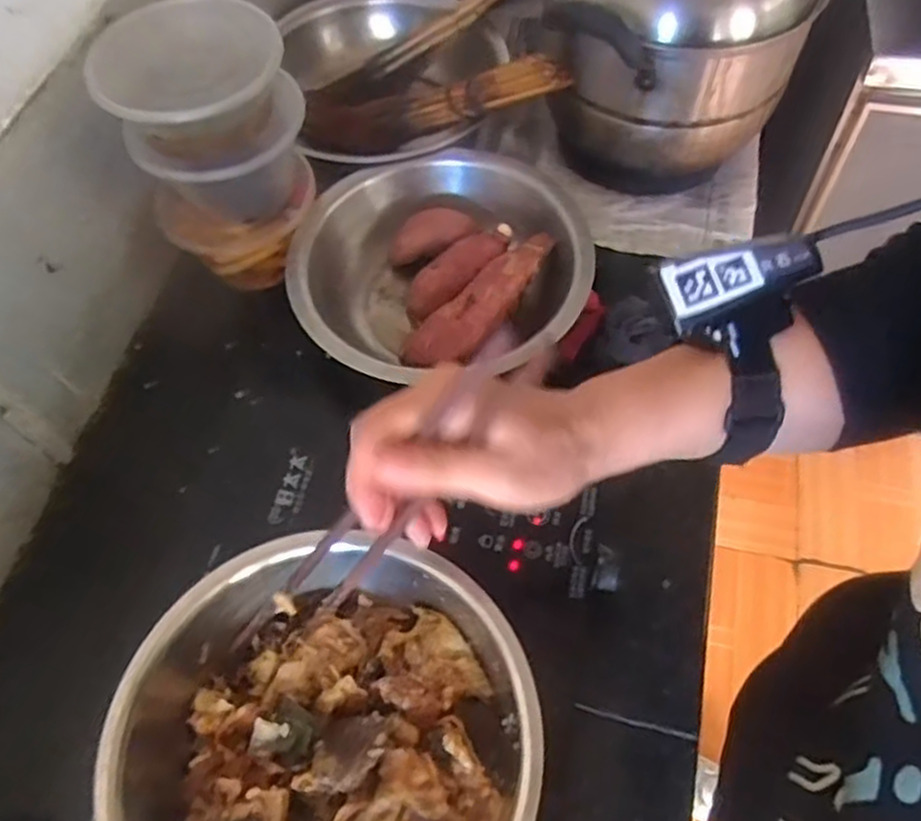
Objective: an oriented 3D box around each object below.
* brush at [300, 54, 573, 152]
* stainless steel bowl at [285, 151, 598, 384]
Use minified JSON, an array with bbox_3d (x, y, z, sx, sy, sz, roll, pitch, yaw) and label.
[{"bbox_3d":[-0.037,-0.303,0.749,0.305,0.051,0.055,3,56,33],"label":"brush"},{"bbox_3d":[-0.009,-0.122,0.669,0.270,0.080,0.245,-8,59,-1],"label":"stainless steel bowl"}]

